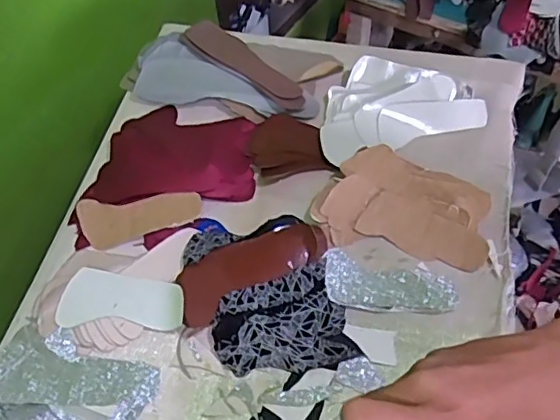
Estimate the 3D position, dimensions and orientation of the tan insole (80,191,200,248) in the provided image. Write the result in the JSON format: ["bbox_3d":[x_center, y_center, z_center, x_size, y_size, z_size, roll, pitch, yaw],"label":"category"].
[{"bbox_3d":[-0.194,0.014,0.796,0.167,0.013,0.068,-3,79,1],"label":"tan insole"}]

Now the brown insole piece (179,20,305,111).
[{"bbox_3d":[-0.051,-0.237,0.932,0.233,0.009,0.078,35,52,14],"label":"brown insole piece"}]

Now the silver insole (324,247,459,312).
[{"bbox_3d":[0.137,0.094,0.725,0.164,0.010,0.068,11,56,11],"label":"silver insole"}]

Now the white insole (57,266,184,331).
[{"bbox_3d":[-0.194,0.110,0.712,0.153,0.008,0.067,3,77,2],"label":"white insole"}]

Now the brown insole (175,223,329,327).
[{"bbox_3d":[-0.039,0.068,0.730,0.196,0.014,0.074,-29,75,-12],"label":"brown insole"}]

